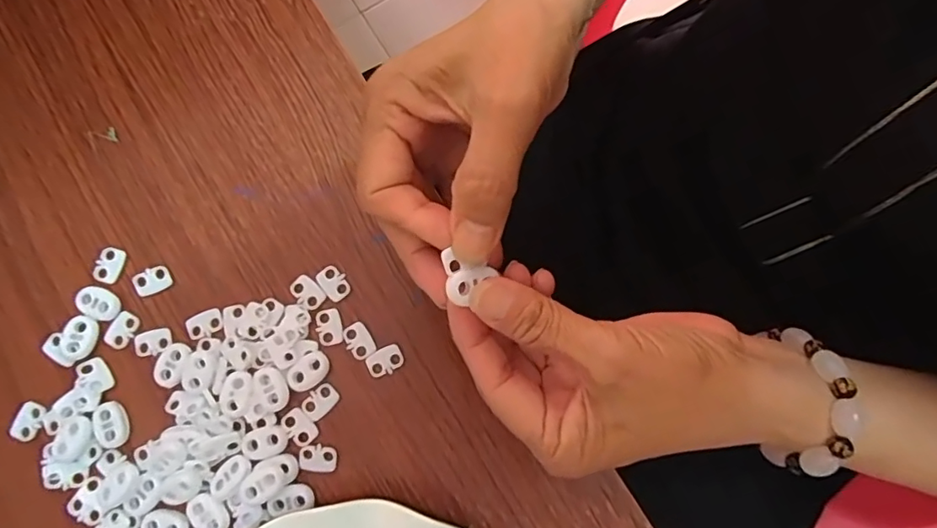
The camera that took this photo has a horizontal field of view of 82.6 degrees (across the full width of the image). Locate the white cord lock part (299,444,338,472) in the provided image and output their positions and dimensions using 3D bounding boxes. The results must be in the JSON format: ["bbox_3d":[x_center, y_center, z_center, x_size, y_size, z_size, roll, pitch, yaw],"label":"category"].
[{"bbox_3d":[-0.076,0.098,0.268,0.019,0.004,0.013,5,79,1],"label":"white cord lock part"}]

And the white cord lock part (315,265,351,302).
[{"bbox_3d":[-0.071,0.010,0.282,0.014,0.004,0.019,-36,82,-6],"label":"white cord lock part"}]

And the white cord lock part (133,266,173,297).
[{"bbox_3d":[-0.169,0.009,0.284,0.018,0.004,0.012,-27,81,-5],"label":"white cord lock part"}]

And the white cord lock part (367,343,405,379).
[{"bbox_3d":[-0.043,0.050,0.275,0.019,0.004,0.013,-24,80,-4],"label":"white cord lock part"}]

